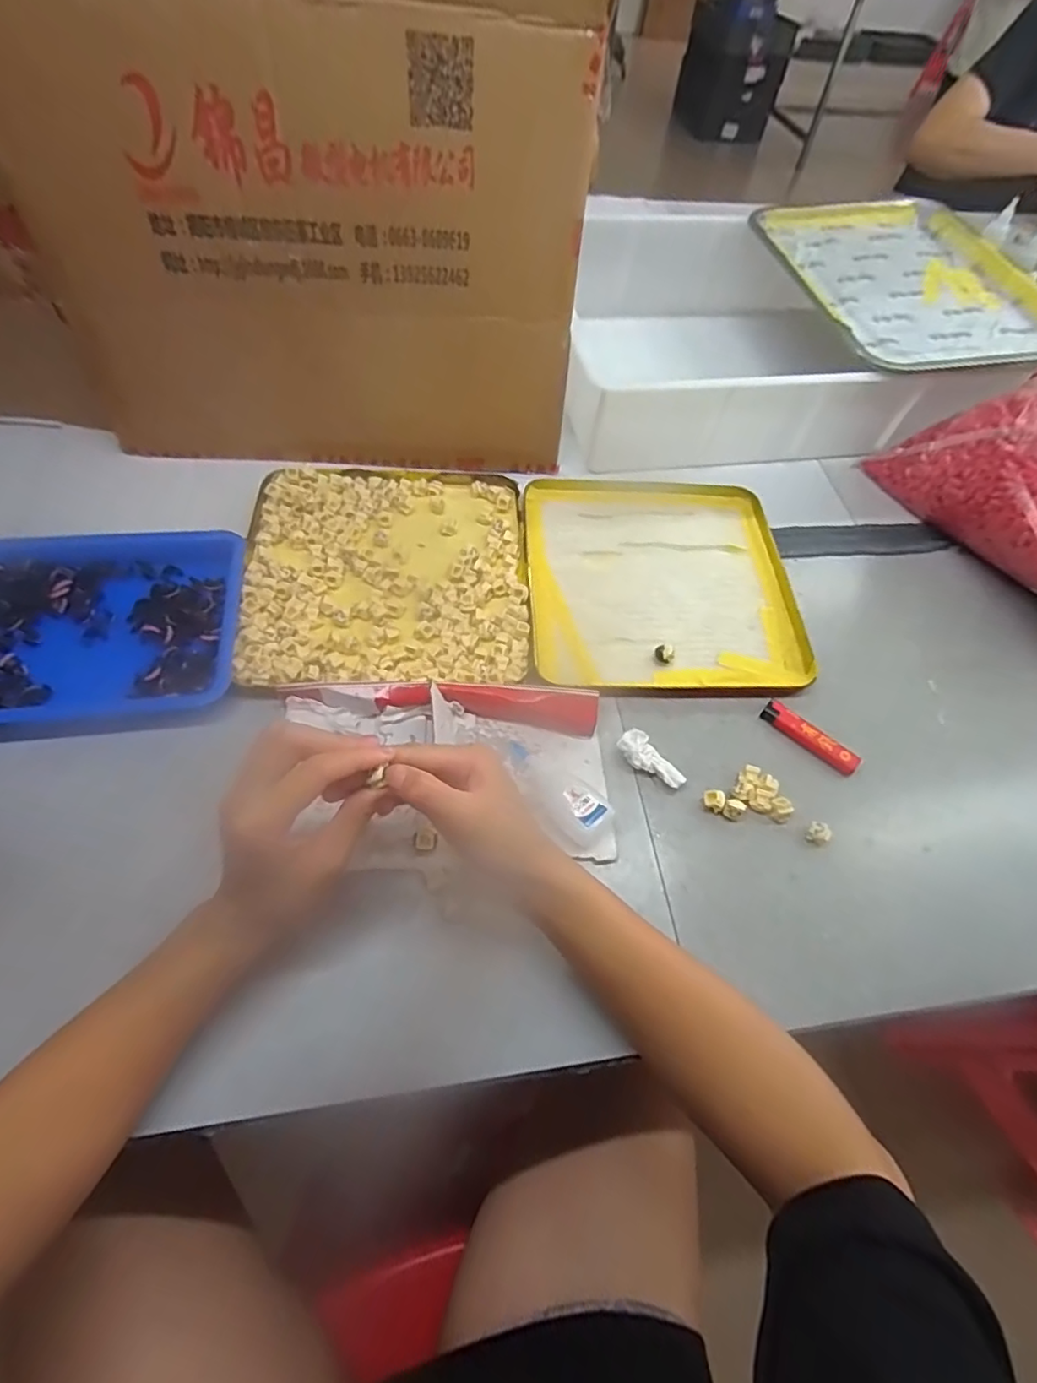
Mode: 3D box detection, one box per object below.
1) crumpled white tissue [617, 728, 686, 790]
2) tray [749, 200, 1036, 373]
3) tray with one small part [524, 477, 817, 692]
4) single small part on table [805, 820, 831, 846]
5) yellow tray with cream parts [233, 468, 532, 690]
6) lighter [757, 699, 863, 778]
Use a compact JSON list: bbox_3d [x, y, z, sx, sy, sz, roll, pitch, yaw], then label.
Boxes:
[{"bbox_3d":[0.098,0.053,0.440,0.027,0.017,0.055,-35,67,-23],"label":"crumpled white tissue"},{"bbox_3d":[0.437,-0.469,0.660,0.241,0.032,0.334,-7,59,-9],"label":"tray"},{"bbox_3d":[0.130,-0.112,0.549,0.238,0.014,0.256,0,59,-4],"label":"tray with one small part"},{"bbox_3d":[0.217,0.103,0.423,0.014,0.013,0.014,32,62,14],"label":"single small part on table"},{"bbox_3d":[-0.110,-0.107,0.510,0.232,0.020,0.237,-3,59,-7],"label":"yellow tray with cream parts"},{"bbox_3d":[0.232,0.036,0.466,0.079,0.009,0.020,39,63,18],"label":"lighter"}]

